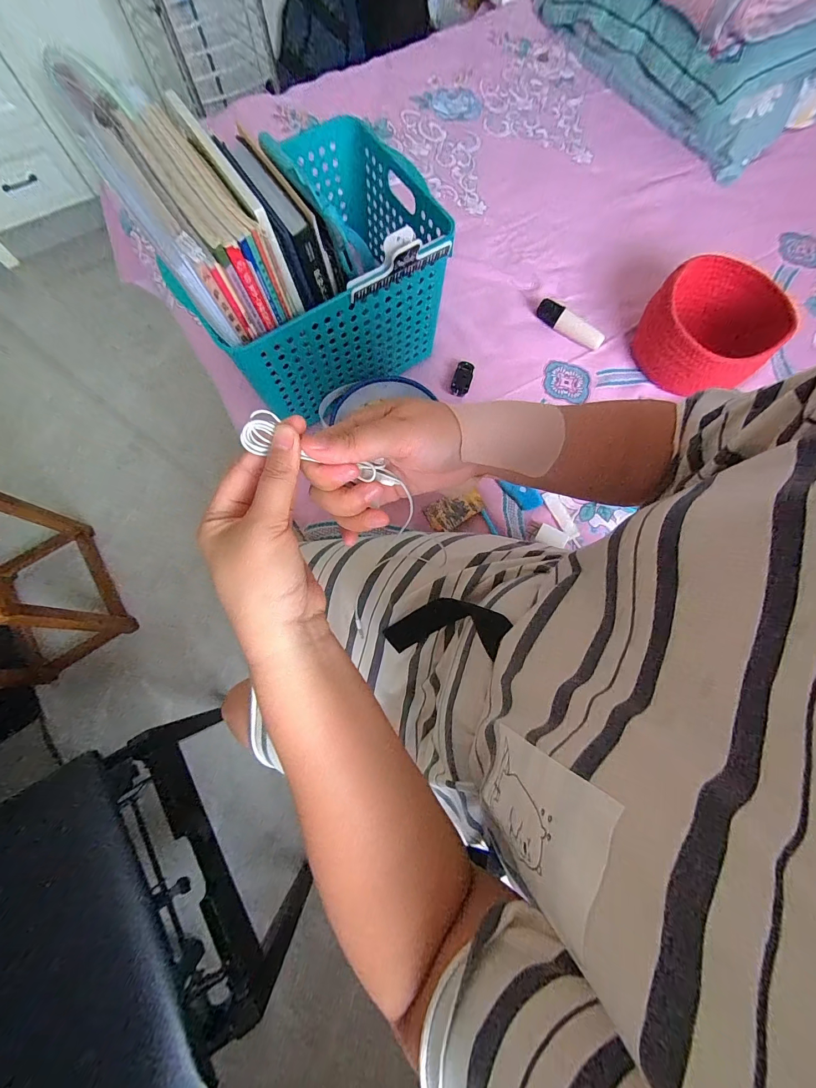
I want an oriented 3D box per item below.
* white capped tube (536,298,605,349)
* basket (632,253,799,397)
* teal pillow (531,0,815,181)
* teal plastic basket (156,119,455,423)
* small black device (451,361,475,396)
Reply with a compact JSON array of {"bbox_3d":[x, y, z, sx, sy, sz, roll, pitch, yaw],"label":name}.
[{"bbox_3d":[0.304,-0.412,0.690,0.134,0.029,0.037,31,78,6],"label":"white capped tube"},{"bbox_3d":[0.514,-0.372,0.640,0.189,0.100,0.204,0,76,-1],"label":"basket"},{"bbox_3d":[0.632,-1.188,0.853,0.396,0.141,0.723,-41,80,-10],"label":"teal pillow"},{"bbox_3d":[-0.138,-0.397,0.561,0.329,0.224,0.280,-30,77,-9],"label":"teal plastic basket"},{"bbox_3d":[0.097,-0.291,0.653,0.031,0.028,0.060,18,77,3],"label":"small black device"}]

